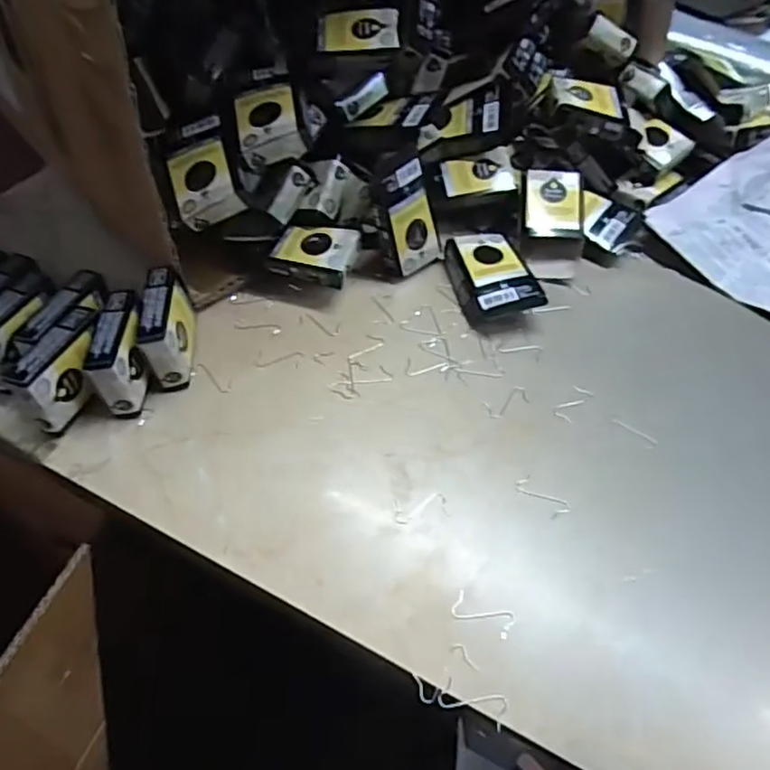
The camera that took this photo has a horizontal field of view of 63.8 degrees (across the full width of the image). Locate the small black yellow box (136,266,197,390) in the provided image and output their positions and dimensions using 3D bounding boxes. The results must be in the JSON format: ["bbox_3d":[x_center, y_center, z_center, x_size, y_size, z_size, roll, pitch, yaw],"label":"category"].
[{"bbox_3d":[-0.157,-0.040,0.452,0.025,0.058,0.074,-3,51,-3],"label":"small black yellow box"}]

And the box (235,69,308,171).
[{"bbox_3d":[-0.092,-0.213,0.476,0.045,0.027,0.095,-9,66,-8],"label":"box"}]

